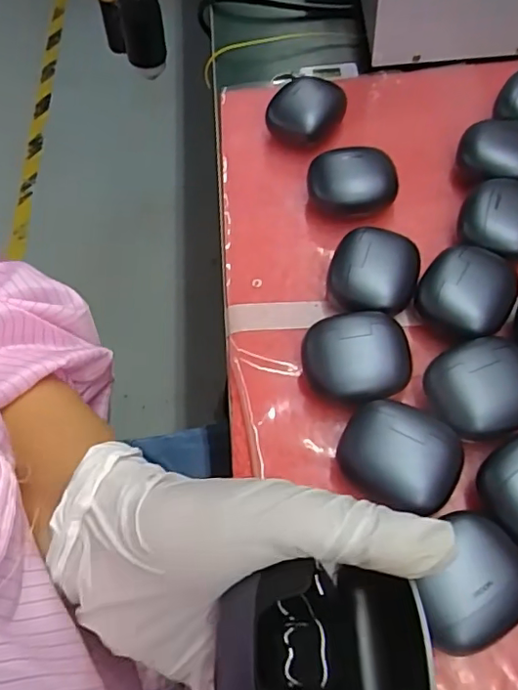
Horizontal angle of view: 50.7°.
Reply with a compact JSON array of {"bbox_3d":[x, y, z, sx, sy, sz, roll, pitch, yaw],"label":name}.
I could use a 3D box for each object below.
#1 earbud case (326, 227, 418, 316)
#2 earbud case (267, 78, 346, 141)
[{"bbox_3d":[0.068,-0.040,0.325,0.050,0.032,0.050,9,62,9],"label":"earbud case"},{"bbox_3d":[0.035,-0.167,0.400,0.046,0.034,0.046,29,67,18],"label":"earbud case"}]

